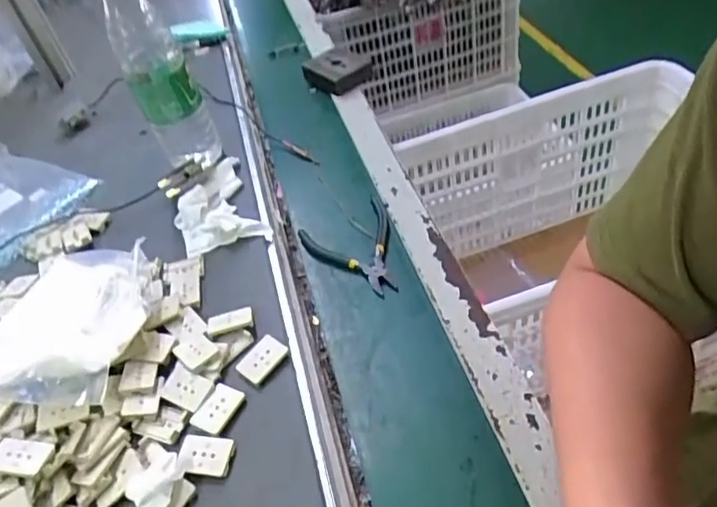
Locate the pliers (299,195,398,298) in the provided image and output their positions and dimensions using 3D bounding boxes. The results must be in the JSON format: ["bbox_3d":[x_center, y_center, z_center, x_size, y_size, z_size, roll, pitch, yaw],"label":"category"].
[{"bbox_3d":[0.006,-0.005,0.585,0.093,0.010,0.121,-28,46,-15],"label":"pliers"}]

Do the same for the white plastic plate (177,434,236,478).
[{"bbox_3d":[-0.109,0.145,0.420,0.038,0.010,0.027,-2,45,11],"label":"white plastic plate"}]

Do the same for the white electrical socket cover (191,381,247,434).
[{"bbox_3d":[-0.106,0.116,0.442,0.027,0.008,0.038,14,50,26],"label":"white electrical socket cover"}]

